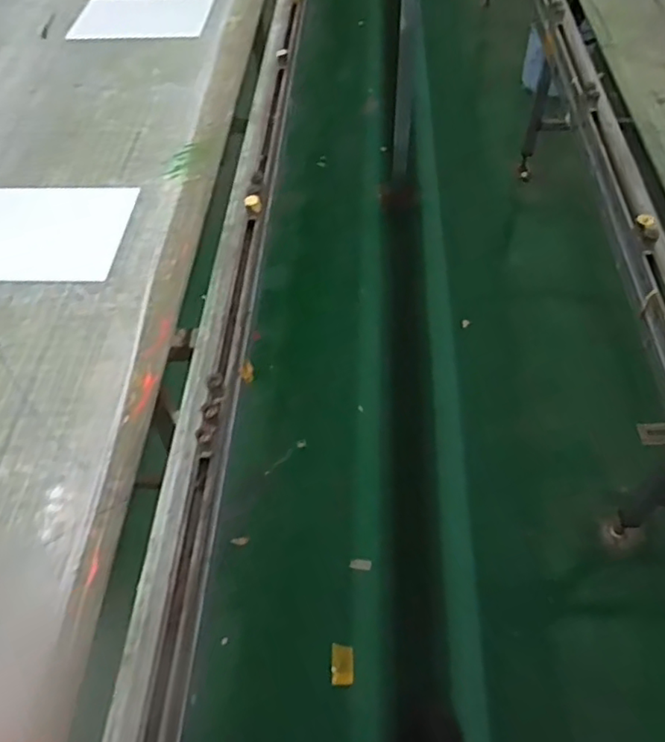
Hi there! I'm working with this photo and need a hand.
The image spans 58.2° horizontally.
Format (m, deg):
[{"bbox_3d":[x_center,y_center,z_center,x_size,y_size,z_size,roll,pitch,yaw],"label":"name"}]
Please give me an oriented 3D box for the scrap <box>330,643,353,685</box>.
[{"bbox_3d":[0.022,0.656,1.338,0.053,0.005,0.089,-12,42,15],"label":"scrap"}]

